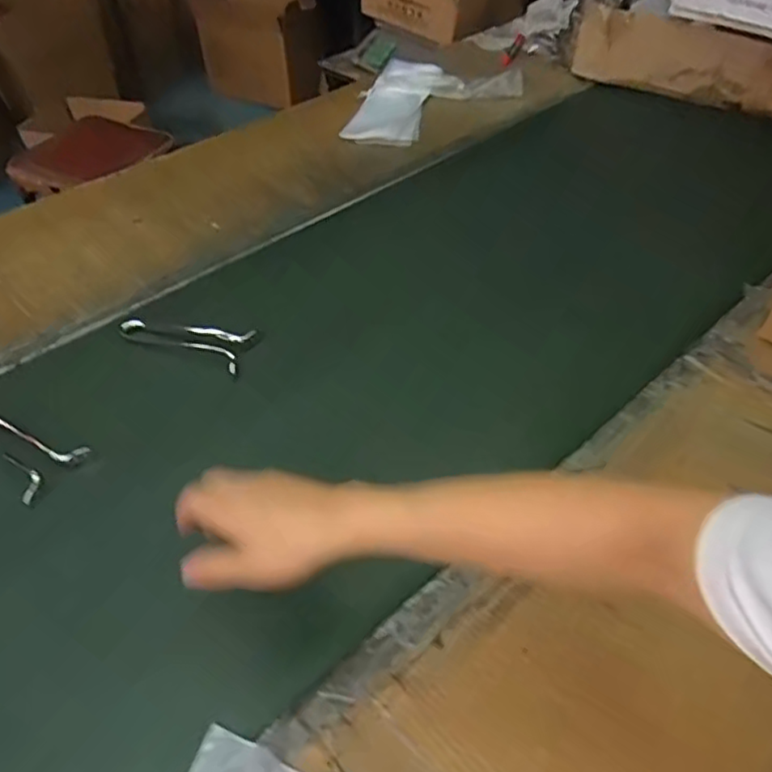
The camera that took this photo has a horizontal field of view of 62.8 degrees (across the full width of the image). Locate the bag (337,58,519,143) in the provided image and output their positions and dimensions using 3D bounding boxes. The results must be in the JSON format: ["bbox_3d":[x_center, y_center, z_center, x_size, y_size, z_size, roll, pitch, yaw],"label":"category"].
[{"bbox_3d":[0.092,-0.513,1.144,0.273,0.043,0.282,10,47,11],"label":"bag"}]

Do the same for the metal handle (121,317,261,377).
[{"bbox_3d":[-0.225,-0.061,0.733,0.155,0.014,0.068,17,49,17],"label":"metal handle"}]

